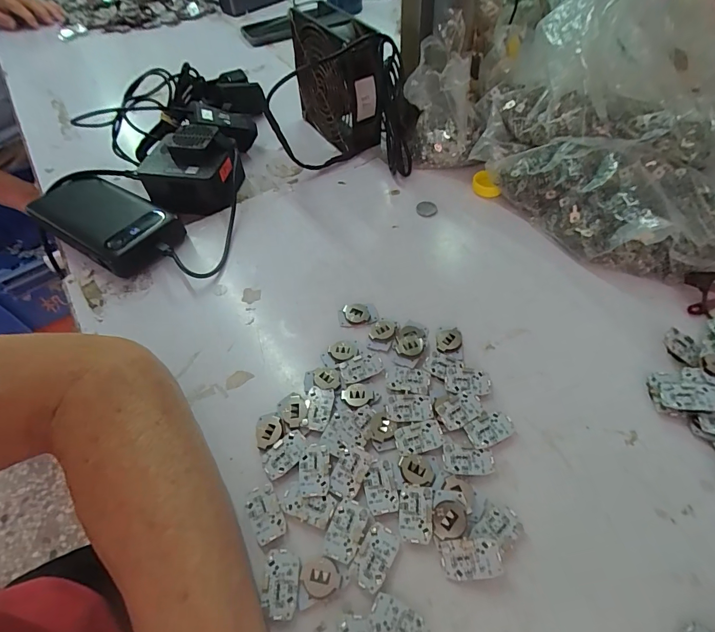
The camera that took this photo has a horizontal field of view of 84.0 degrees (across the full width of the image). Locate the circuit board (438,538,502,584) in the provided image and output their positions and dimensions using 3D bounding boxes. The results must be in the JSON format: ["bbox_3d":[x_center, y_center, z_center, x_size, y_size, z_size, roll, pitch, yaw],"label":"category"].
[{"bbox_3d":[0.057,0.123,0.201,0.029,0.004,0.018,-16,66,16],"label":"circuit board"}]

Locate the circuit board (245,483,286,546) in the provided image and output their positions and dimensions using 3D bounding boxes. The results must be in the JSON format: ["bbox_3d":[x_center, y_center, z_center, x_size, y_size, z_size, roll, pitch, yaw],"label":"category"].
[{"bbox_3d":[-0.052,0.109,0.220,0.017,0.004,0.029,-25,56,-14],"label":"circuit board"}]

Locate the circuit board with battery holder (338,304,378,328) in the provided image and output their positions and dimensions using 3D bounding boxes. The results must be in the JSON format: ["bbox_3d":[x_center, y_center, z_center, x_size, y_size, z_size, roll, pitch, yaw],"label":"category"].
[{"bbox_3d":[0.000,-0.001,0.300,0.029,0.005,0.018,-4,54,0],"label":"circuit board with battery holder"}]

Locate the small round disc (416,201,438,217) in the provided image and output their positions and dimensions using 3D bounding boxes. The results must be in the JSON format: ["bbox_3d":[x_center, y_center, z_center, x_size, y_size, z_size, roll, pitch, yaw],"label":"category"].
[{"bbox_3d":[0.065,-0.101,0.375,0.019,0.004,0.019,3,54,6],"label":"small round disc"}]

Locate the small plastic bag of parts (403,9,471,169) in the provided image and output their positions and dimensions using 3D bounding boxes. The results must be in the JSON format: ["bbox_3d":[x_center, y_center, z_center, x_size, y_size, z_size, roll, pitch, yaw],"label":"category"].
[{"bbox_3d":[0.077,-0.206,0.374,0.061,0.125,0.047,0,27,4],"label":"small plastic bag of parts"}]

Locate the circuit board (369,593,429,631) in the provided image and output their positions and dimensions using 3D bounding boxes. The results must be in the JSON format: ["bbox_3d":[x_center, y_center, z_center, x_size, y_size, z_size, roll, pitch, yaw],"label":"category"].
[{"bbox_3d":[0.020,0.148,0.189,0.028,0.004,0.017,22,58,18],"label":"circuit board"}]

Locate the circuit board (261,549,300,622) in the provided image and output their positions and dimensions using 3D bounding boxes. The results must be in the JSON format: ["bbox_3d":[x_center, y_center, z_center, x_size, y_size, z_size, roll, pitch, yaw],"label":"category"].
[{"bbox_3d":[-0.039,0.135,0.200,0.018,0.004,0.029,0,54,3],"label":"circuit board"}]

